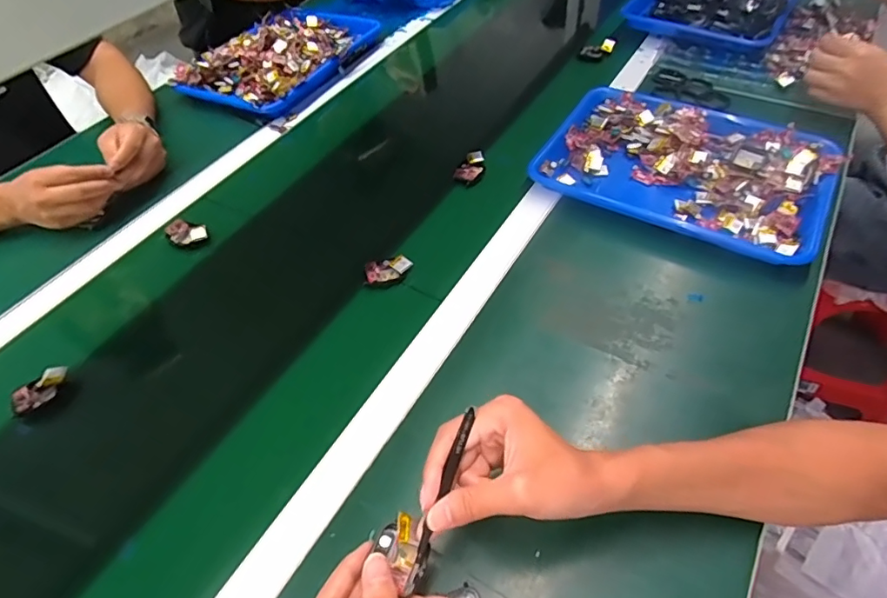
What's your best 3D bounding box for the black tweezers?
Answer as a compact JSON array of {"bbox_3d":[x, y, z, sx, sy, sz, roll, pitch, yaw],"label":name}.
[{"bbox_3d":[0.001,0.125,0.344,0.008,0.010,0.106,18,83,19],"label":"black tweezers"}]

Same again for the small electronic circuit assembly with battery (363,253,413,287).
[{"bbox_3d":[-0.063,-0.033,0.591,0.053,0.014,0.033,-10,50,-3],"label":"small electronic circuit assembly with battery"}]

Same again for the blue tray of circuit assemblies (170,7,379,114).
[{"bbox_3d":[-0.290,-0.443,0.934,0.236,0.052,0.342,22,56,24],"label":"blue tray of circuit assemblies"}]

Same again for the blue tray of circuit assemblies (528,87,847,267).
[{"bbox_3d":[0.308,-0.173,0.665,0.332,0.037,0.246,25,57,23],"label":"blue tray of circuit assemblies"}]

